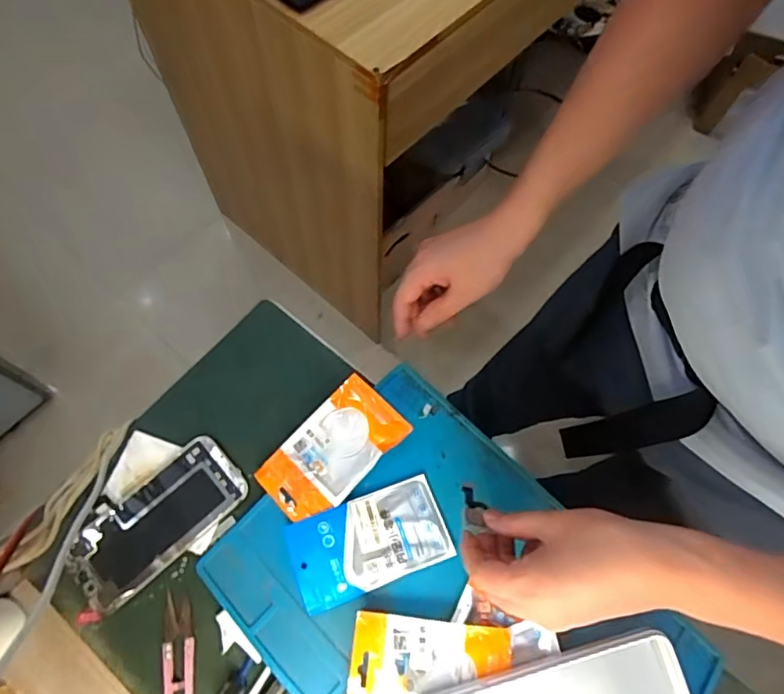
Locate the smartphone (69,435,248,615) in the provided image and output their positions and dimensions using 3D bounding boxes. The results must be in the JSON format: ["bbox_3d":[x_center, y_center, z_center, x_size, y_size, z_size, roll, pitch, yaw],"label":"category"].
[{"bbox_3d":[-0.196,0.142,0.449,0.144,0.006,0.072,-40,75,-16],"label":"smartphone"}]

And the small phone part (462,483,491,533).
[{"bbox_3d":[0.064,0.124,0.426,0.016,0.005,0.041,2,32,-1],"label":"small phone part"}]

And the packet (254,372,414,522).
[{"bbox_3d":[-0.052,0.089,0.462,0.123,0.023,0.071,-42,75,-16],"label":"packet"}]

